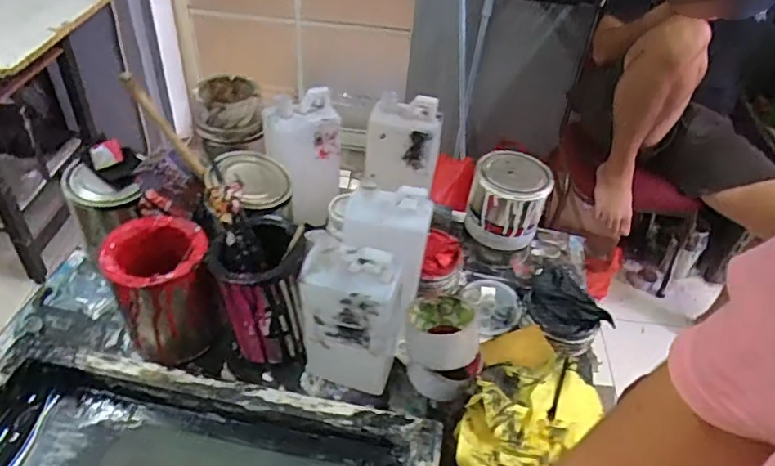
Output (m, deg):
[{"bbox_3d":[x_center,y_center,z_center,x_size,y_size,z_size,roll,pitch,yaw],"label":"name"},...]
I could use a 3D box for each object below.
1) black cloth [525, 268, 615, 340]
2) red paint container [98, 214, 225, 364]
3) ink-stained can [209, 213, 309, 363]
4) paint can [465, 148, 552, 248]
[{"bbox_3d":[0.231,0.097,0.757,0.076,0.037,0.104,-27,52,-31],"label":"black cloth"},{"bbox_3d":[-0.259,0.065,0.665,0.108,0.139,0.113,-26,52,-31],"label":"red paint container"},{"bbox_3d":[-0.146,0.068,0.668,0.094,0.144,0.102,4,43,-3],"label":"ink-stained can"},{"bbox_3d":[0.174,-0.049,0.837,0.107,0.099,0.106,12,44,7],"label":"paint can"}]

